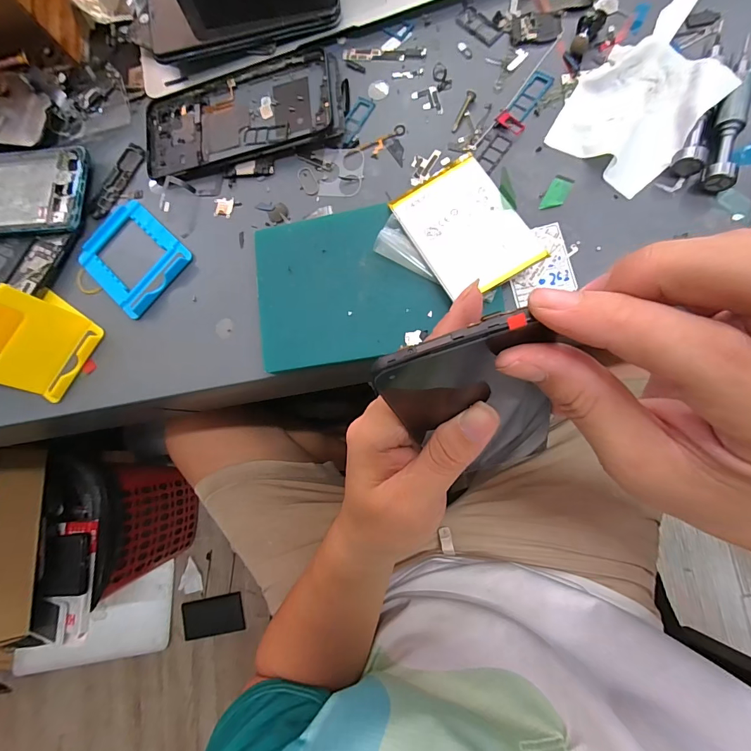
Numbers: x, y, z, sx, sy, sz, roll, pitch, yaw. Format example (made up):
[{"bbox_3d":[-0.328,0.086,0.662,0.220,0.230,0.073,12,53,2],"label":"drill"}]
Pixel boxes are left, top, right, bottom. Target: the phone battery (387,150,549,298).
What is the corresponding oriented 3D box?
[{"bbox_3d":[0.057,-0.096,0.250,0.063,0.004,0.089,-30,76,3],"label":"phone battery"}]

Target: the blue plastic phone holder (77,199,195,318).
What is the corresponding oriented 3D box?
[{"bbox_3d":[-0.199,-0.096,0.314,0.086,0.013,0.070,42,90,14],"label":"blue plastic phone holder"}]

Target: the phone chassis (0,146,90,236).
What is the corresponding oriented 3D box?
[{"bbox_3d":[-0.326,-0.159,0.330,0.160,0.009,0.079,-1,80,10],"label":"phone chassis"}]

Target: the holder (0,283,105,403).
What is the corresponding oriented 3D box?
[{"bbox_3d":[-0.266,-0.026,0.291,0.060,0.052,0.072,32,89,13],"label":"holder"}]

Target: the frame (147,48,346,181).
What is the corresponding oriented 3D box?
[{"bbox_3d":[-0.109,-0.208,0.310,0.167,0.013,0.075,-10,79,8],"label":"frame"}]

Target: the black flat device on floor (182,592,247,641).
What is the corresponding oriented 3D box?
[{"bbox_3d":[-0.420,0.626,1.006,0.166,0.014,0.091,-15,76,7],"label":"black flat device on floor"}]

